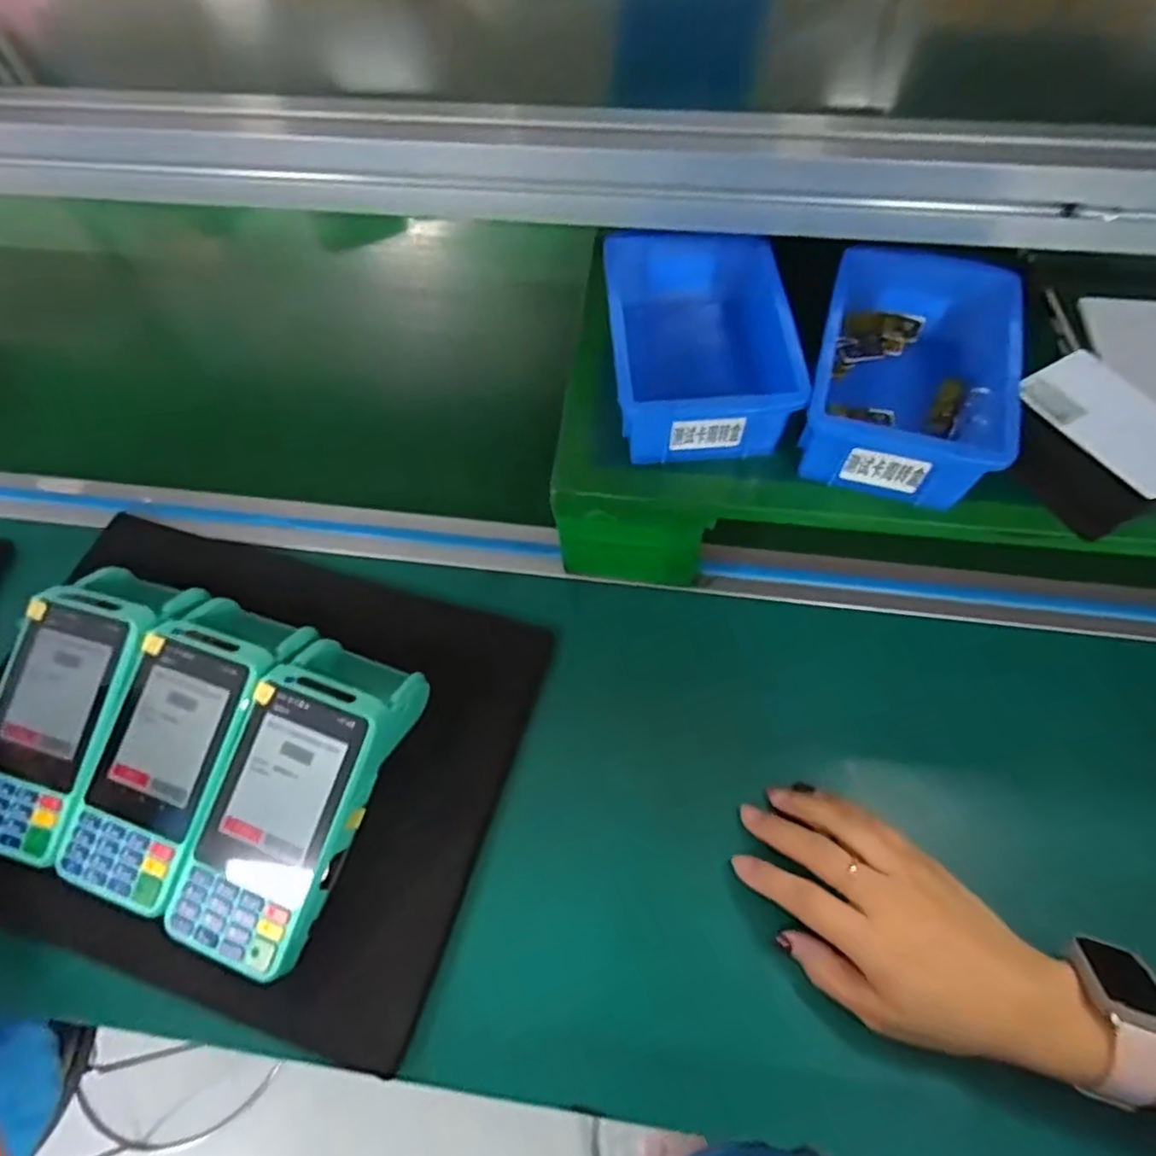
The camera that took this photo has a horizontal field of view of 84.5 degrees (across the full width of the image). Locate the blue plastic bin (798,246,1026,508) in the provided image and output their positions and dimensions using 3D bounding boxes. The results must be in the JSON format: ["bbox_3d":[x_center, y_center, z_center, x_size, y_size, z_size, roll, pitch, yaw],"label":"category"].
[{"bbox_3d":[0.187,-0.118,0.366,0.098,0.054,0.145,15,64,10],"label":"blue plastic bin"}]

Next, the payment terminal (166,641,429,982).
[{"bbox_3d":[-0.157,0.124,0.359,0.077,0.071,0.169,17,65,11],"label":"payment terminal"}]

